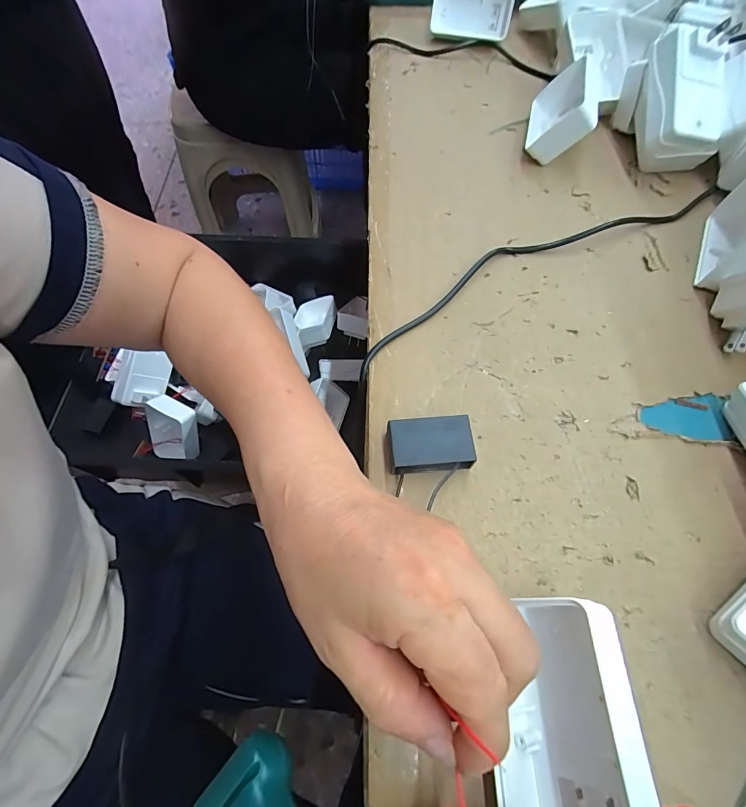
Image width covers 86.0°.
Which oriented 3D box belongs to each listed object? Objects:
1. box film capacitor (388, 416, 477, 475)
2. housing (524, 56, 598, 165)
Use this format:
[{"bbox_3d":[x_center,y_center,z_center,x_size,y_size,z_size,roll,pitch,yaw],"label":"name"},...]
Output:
[{"bbox_3d":[0.033,0.027,0.236,0.047,0.019,0.032,-4,63,-1],"label":"box film capacitor"},{"bbox_3d":[0.174,-0.266,0.366,0.030,0.064,0.092,27,60,-29],"label":"housing"}]

